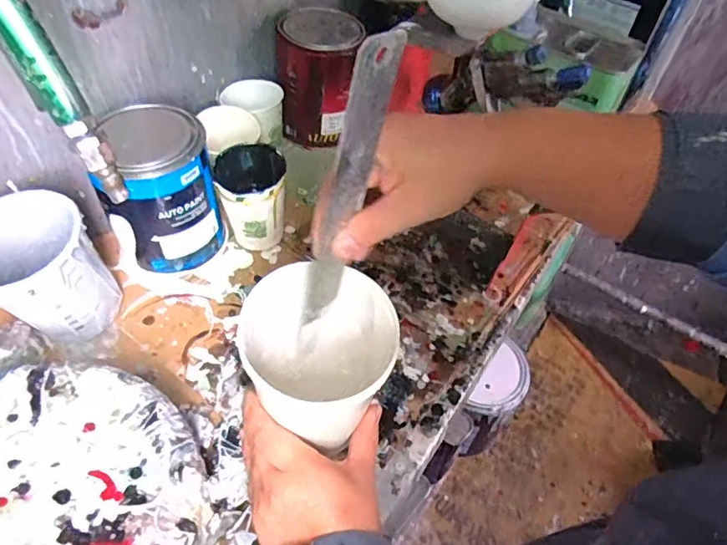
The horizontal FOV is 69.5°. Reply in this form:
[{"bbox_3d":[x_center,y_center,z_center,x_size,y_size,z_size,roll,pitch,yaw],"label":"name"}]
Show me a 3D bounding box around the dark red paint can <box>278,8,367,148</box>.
[{"bbox_3d":[-0.052,-0.243,0.650,0.098,0.132,0.094,4,50,-1],"label":"dark red paint can"}]

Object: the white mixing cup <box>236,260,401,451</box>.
[{"bbox_3d":[-0.036,0.058,0.398,0.096,0.092,0.113,-28,58,-25],"label":"white mixing cup"}]

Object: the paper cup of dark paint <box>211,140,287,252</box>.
[{"bbox_3d":[-0.114,-0.073,0.542,0.068,0.090,0.078,-7,51,-10],"label":"paper cup of dark paint"}]

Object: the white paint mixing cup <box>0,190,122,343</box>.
[{"bbox_3d":[-0.274,0.002,0.445,0.094,0.099,0.089,2,50,-3],"label":"white paint mixing cup"}]

